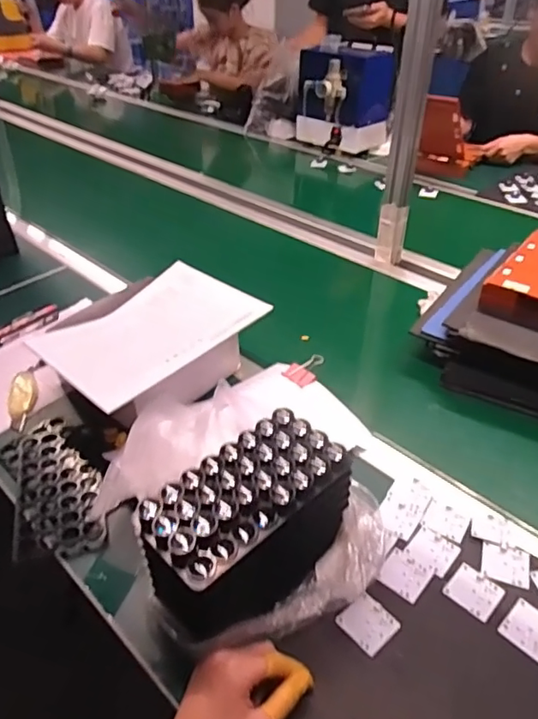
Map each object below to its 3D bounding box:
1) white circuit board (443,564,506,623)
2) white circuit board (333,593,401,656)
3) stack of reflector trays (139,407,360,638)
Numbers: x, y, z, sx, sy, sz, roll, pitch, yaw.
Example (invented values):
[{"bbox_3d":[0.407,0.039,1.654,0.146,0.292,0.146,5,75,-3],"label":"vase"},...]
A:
[{"bbox_3d":[0.214,0.240,0.580,0.048,0.004,0.047,30,45,33],"label":"white circuit board"},{"bbox_3d":[0.099,0.262,0.555,0.047,0.004,0.047,-28,45,-32],"label":"white circuit board"},{"bbox_3d":[-0.021,0.173,0.555,0.110,0.147,0.202,30,46,33],"label":"stack of reflector trays"}]

